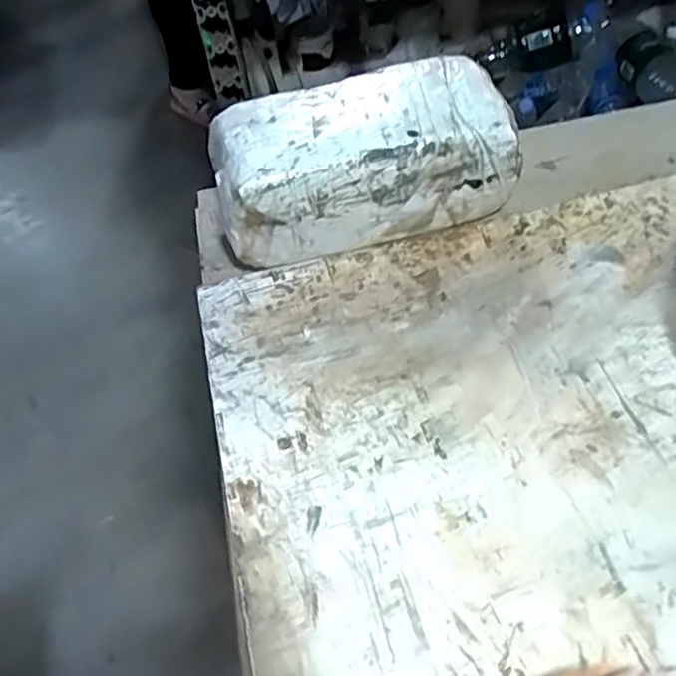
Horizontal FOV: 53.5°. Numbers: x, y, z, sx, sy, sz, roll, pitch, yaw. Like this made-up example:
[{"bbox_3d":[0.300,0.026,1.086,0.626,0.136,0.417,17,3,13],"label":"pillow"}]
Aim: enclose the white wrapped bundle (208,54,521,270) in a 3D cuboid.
[{"bbox_3d":[0.018,-0.147,0.571,0.247,0.109,0.105,-13,51,-5],"label":"white wrapped bundle"}]

